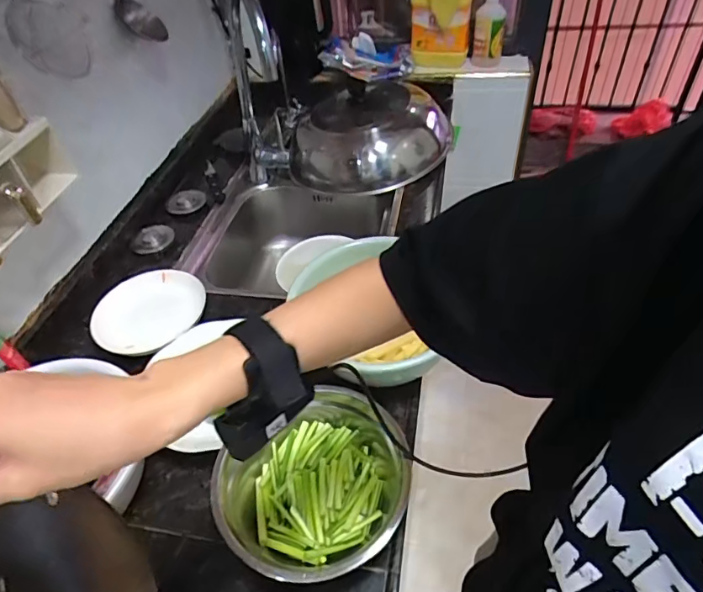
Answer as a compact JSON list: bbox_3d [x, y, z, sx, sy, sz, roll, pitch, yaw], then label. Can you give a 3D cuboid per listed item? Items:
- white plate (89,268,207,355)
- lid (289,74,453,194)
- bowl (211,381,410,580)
[{"bbox_3d":[-0.328,0.021,0.793,0.172,0.036,0.145,-22,47,-15],"label":"white plate"},{"bbox_3d":[0.044,-0.400,1.179,0.371,0.118,0.397,-3,45,3],"label":"lid"},{"bbox_3d":[-0.034,0.217,0.546,0.206,0.065,0.186,-28,49,-20],"label":"bowl"}]

